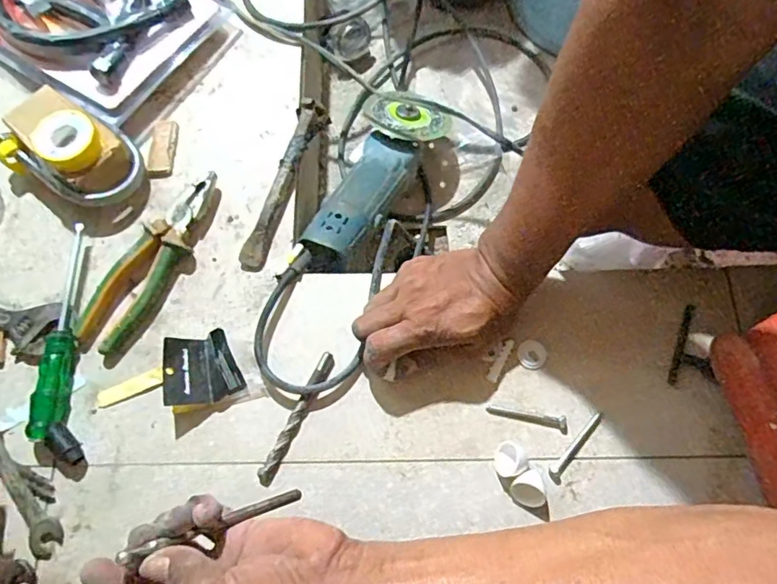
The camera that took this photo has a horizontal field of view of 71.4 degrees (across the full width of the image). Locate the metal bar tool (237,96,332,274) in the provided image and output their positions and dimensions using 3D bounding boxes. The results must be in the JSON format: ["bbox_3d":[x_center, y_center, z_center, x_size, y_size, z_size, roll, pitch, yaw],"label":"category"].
[{"bbox_3d":[-0.102,-0.106,0.530,0.031,0.022,0.184,16,72,6],"label":"metal bar tool"}]

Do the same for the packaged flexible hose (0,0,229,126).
[{"bbox_3d":[-0.337,-0.308,0.587,0.284,0.048,0.185,33,75,11],"label":"packaged flexible hose"}]

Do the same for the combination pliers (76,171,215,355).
[{"bbox_3d":[-0.216,-0.028,0.502,0.053,0.024,0.185,35,75,12],"label":"combination pliers"}]

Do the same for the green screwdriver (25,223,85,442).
[{"bbox_3d":[-0.289,0.032,0.481,0.024,0.026,0.188,-3,71,0],"label":"green screwdriver"}]

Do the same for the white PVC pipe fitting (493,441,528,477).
[{"bbox_3d":[0.098,0.135,0.439,0.023,0.020,0.026,-18,72,-5],"label":"white PVC pipe fitting"}]

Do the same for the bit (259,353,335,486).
[{"bbox_3d":[-0.077,0.106,0.459,0.014,0.011,0.118,26,74,9],"label":"bit"}]

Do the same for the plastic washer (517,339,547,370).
[{"bbox_3d":[0.128,0.055,0.480,0.027,0.004,0.026,0,71,1],"label":"plastic washer"}]

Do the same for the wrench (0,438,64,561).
[{"bbox_3d":[-0.309,0.160,0.448,0.023,0.011,0.125,-36,74,-11],"label":"wrench"}]

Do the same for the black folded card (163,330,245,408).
[{"bbox_3d":[-0.160,0.066,0.470,0.061,0.026,0.059,-10,71,-2],"label":"black folded card"}]

